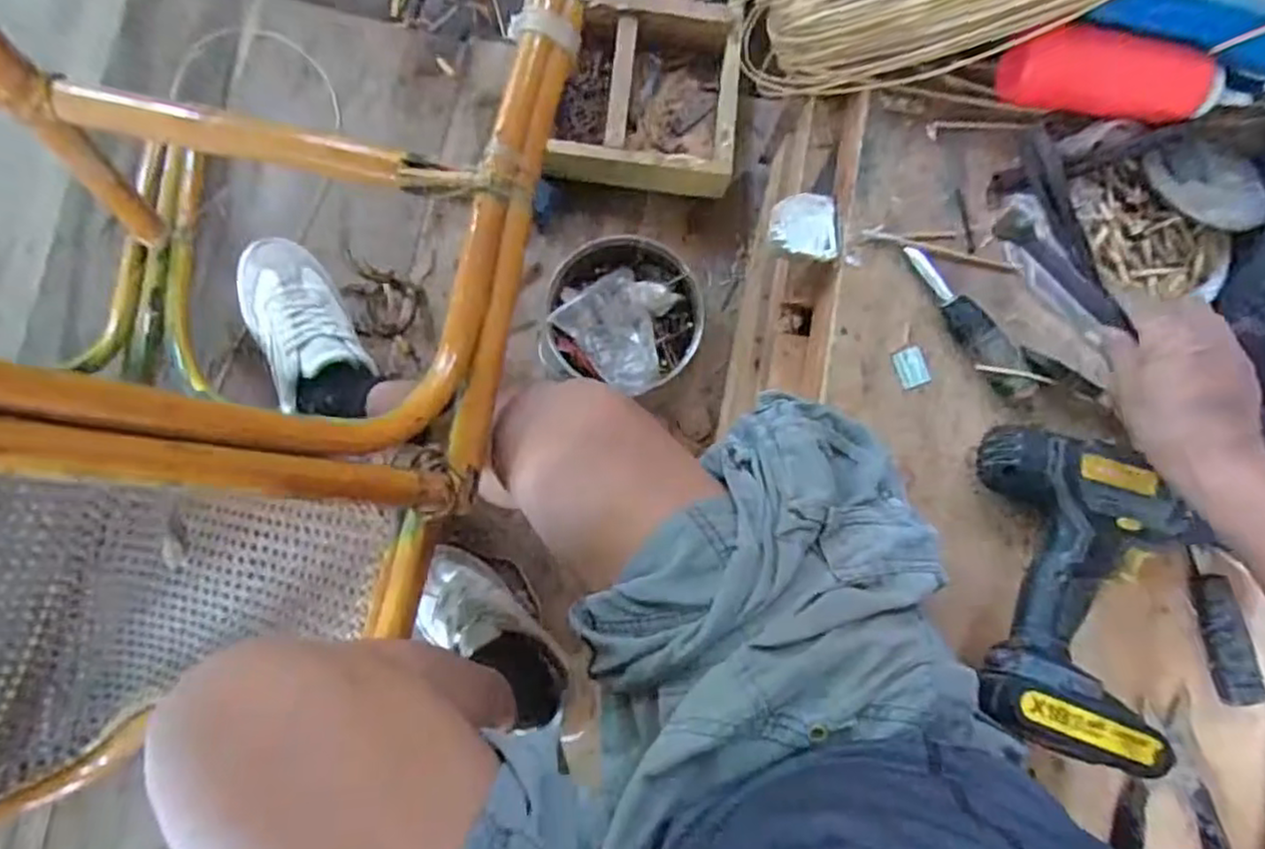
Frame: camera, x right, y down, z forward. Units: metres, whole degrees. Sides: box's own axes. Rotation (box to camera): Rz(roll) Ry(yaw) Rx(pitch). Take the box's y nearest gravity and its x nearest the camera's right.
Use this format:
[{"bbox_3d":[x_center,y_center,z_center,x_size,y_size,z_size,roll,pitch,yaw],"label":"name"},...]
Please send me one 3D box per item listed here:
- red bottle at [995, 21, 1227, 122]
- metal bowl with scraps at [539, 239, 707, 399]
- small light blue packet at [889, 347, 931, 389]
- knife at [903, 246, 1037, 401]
[{"bbox_3d":[0.346,-0.251,0.504,0.151,0.051,0.037,6,85,-1],"label":"red bottle"},{"bbox_3d":[-0.009,-0.124,0.776,0.167,0.092,0.170,0,85,-1],"label":"metal bowl with scraps"},{"bbox_3d":[0.209,-0.043,0.519,0.022,0.004,0.029,-21,86,-3],"label":"small light blue packet"},{"bbox_3d":[0.247,-0.076,0.513,0.028,0.022,0.134,-40,87,-4],"label":"knife"}]

